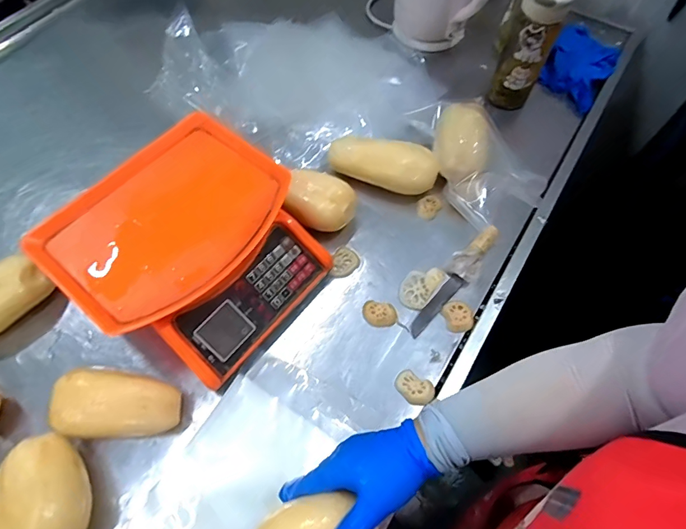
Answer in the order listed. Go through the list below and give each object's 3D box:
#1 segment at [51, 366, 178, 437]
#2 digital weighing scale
[{"bbox_3d":[-0.270,0.169,0.499,0.145,0.076,0.076,5,63,2],"label":"segment"},{"bbox_3d":[-0.194,-0.019,0.564,0.282,0.126,0.283,36,67,16],"label":"digital weighing scale"}]

